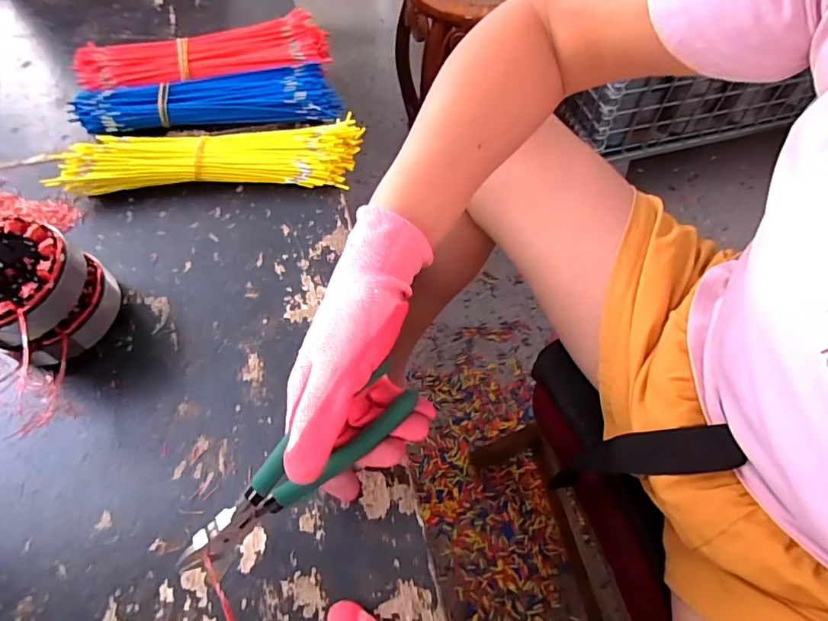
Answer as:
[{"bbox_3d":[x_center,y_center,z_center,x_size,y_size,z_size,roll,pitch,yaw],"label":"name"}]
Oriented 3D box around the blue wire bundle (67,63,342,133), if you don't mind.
[{"bbox_3d":[-0.205,-0.216,0.503,0.247,0.033,0.065,-7,59,-5],"label":"blue wire bundle"}]

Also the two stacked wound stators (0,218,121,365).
[{"bbox_3d":[-0.272,-0.010,0.354,0.084,0.077,0.089,0,58,0],"label":"two stacked wound stators"}]

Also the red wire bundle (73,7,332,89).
[{"bbox_3d":[-0.222,-0.270,0.534,0.259,0.038,0.075,-14,59,-9],"label":"red wire bundle"}]

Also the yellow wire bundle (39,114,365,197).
[{"bbox_3d":[-0.184,-0.143,0.459,0.264,0.031,0.070,-5,59,-4],"label":"yellow wire bundle"}]

